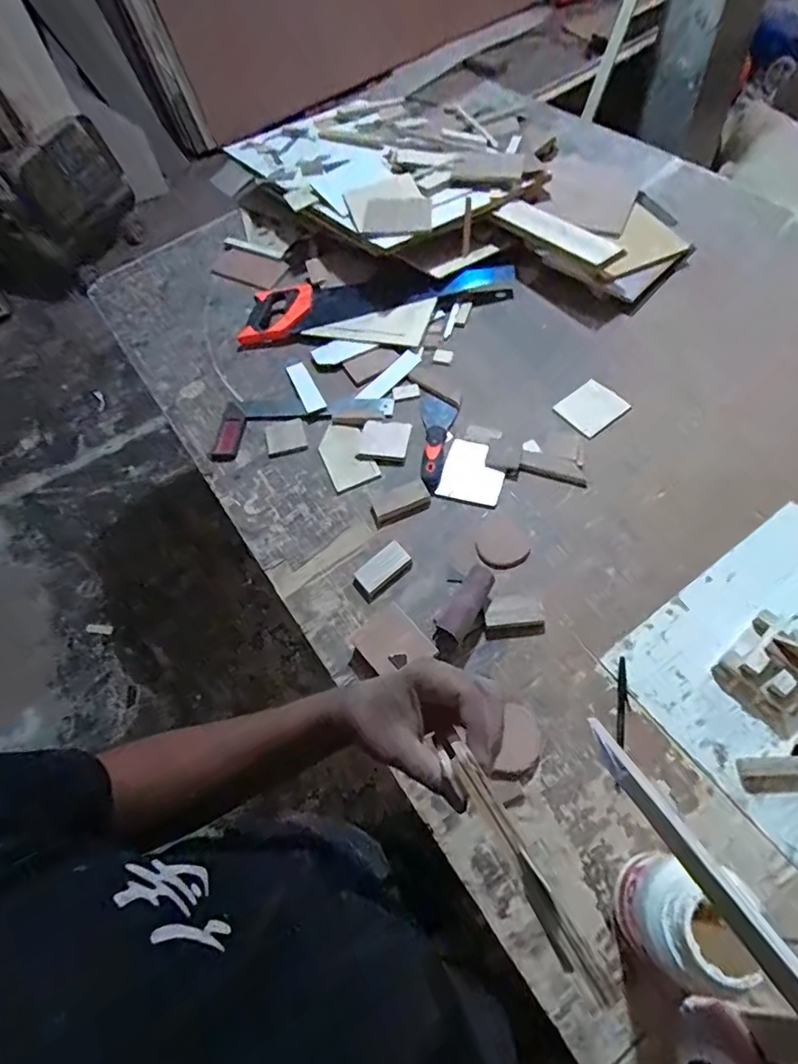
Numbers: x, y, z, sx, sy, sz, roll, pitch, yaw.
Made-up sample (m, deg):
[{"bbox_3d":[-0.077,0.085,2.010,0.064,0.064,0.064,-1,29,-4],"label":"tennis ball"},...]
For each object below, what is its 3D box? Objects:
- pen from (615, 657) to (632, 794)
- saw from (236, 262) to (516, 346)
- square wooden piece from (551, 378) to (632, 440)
[{"bbox_3d":[0.266,0.225,0.624,0.013,0.010,0.153,7,63,13],"label":"pen"},{"bbox_3d":[-0.048,-0.457,1.023,0.540,0.047,0.128,-8,62,4],"label":"saw"},{"bbox_3d":[0.313,-0.200,0.848,0.095,0.004,0.084,-37,71,-8],"label":"square wooden piece"}]

